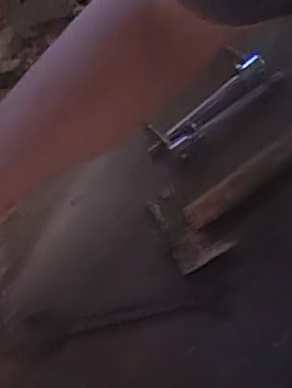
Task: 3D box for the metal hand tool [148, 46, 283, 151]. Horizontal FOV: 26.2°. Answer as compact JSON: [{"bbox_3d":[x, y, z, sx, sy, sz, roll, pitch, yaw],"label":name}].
[{"bbox_3d":[0.073,-0.105,0.703,0.161,0.012,0.054,-39,73,-11],"label":"metal hand tool"}]

